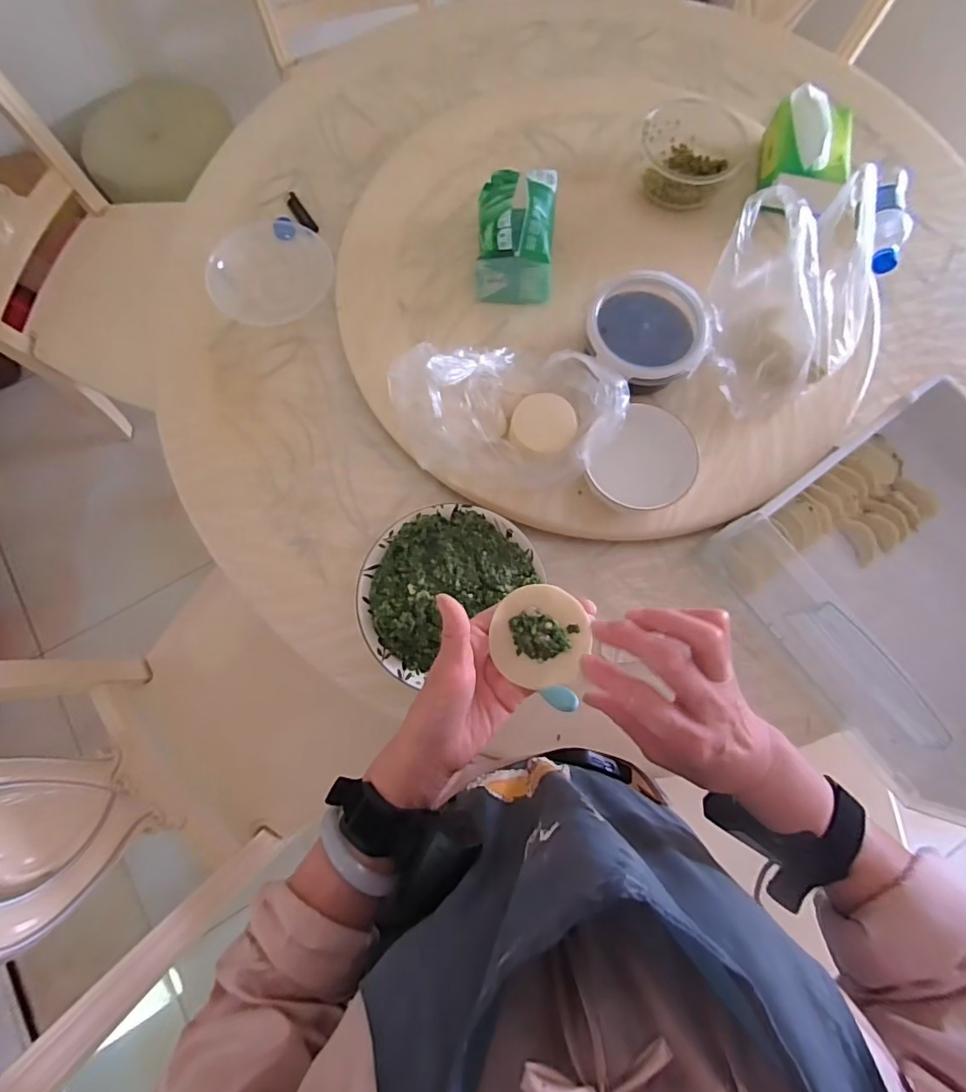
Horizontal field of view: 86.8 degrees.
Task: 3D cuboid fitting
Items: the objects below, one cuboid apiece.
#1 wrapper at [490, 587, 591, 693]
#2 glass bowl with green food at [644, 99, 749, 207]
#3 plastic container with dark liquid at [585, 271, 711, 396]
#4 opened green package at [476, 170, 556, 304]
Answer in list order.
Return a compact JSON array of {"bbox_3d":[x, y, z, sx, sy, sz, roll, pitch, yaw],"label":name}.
[{"bbox_3d":[0.042,0.064,0.366,0.064,0.018,0.071,0,76,-1],"label":"wrapper"},{"bbox_3d":[0.286,-0.543,0.711,0.136,0.050,0.141,0,76,-1],"label":"glass bowl with green food"},{"bbox_3d":[0.196,-0.255,0.626,0.146,0.058,0.143,13,76,2],"label":"plastic container with dark liquid"},{"bbox_3d":[0.045,-0.406,0.661,0.103,0.079,0.147,2,76,-1],"label":"opened green package"}]

